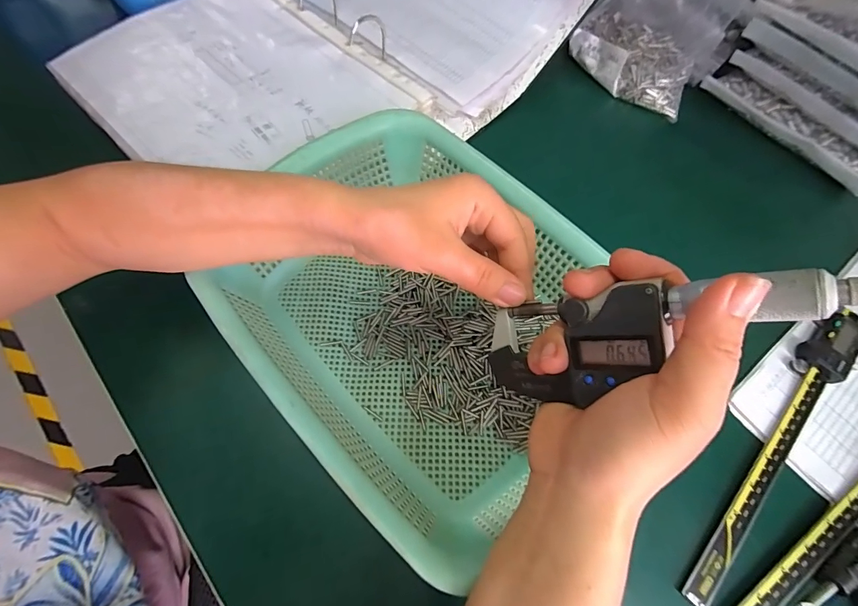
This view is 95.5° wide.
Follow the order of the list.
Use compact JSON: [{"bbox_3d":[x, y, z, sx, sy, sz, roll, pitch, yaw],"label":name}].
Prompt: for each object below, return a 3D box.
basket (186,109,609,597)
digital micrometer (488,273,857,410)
[{"bbox_3d":[-0.007,0.005,0.294,0.258,0.076,0.232,40,72,14],"label":"basket"},{"bbox_3d":[0.089,0.014,0.172,0.020,0.157,0.048,20,60,-38],"label":"digital micrometer"}]

